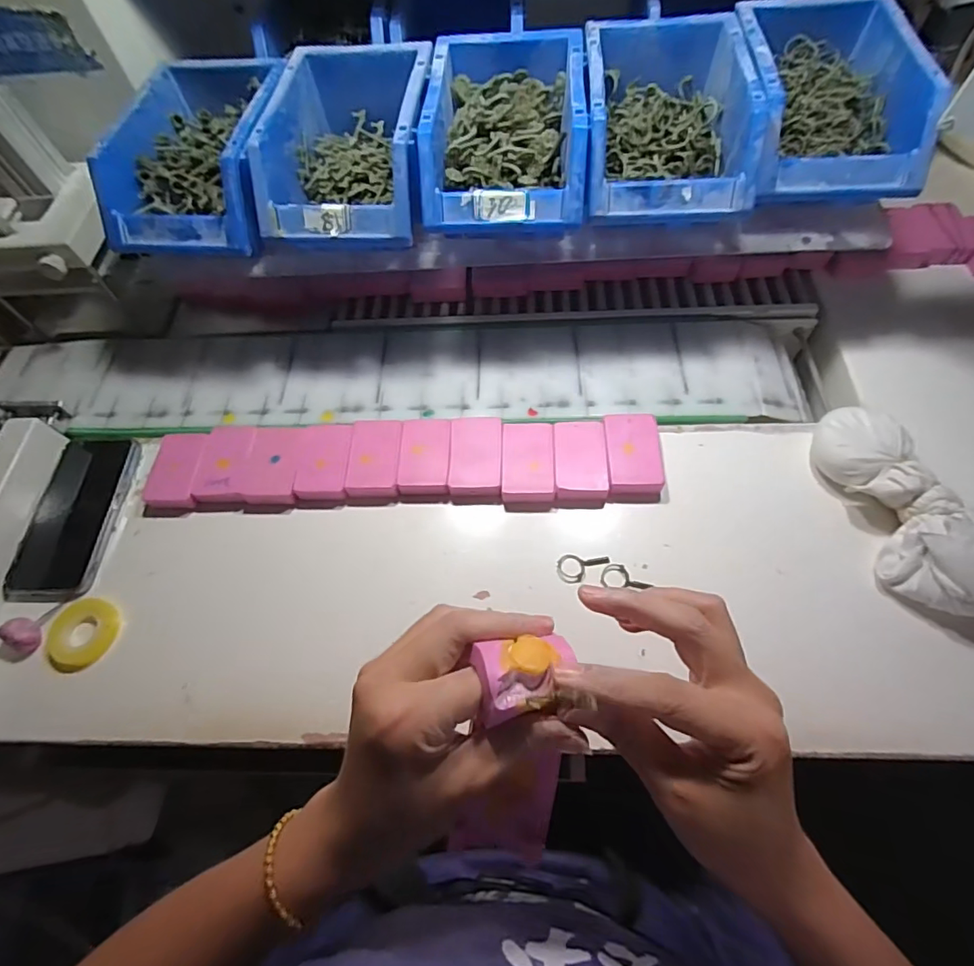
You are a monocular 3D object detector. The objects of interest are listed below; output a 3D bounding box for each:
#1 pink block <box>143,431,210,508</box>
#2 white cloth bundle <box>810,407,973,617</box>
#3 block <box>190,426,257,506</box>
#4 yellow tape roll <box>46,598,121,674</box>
[{"bbox_3d":[-0.270,-0.011,0.447,0.044,0.015,0.068,-3,62,6],"label":"pink block"},{"bbox_3d":[0.329,0.013,0.389,0.094,0.048,0.174,-15,59,-5],"label":"white cloth bundle"},{"bbox_3d":[-0.230,-0.018,0.454,0.050,0.019,0.077,-1,62,7],"label":"block"},{"bbox_3d":[-0.318,0.119,0.400,0.048,0.009,0.055,7,63,12],"label":"yellow tape roll"}]

